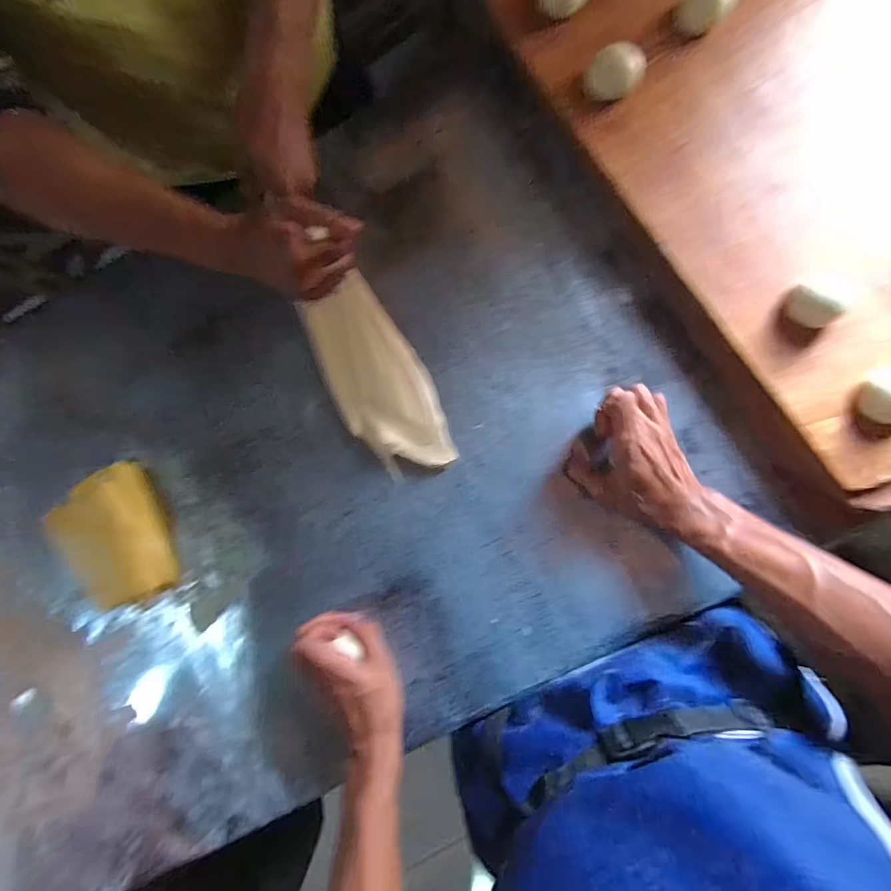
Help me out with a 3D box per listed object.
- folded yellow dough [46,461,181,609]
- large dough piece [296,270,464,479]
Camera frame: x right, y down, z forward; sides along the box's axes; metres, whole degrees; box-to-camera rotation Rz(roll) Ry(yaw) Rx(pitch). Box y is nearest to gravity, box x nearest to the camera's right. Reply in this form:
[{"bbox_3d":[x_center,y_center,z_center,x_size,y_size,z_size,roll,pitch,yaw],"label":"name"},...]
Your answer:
[{"bbox_3d":[-0.349,0.101,0.479,0.105,0.034,0.134,-27,84,6],"label":"folded yellow dough"},{"bbox_3d":[-0.070,-0.067,0.469,0.093,0.014,0.206,-29,83,6],"label":"large dough piece"}]

